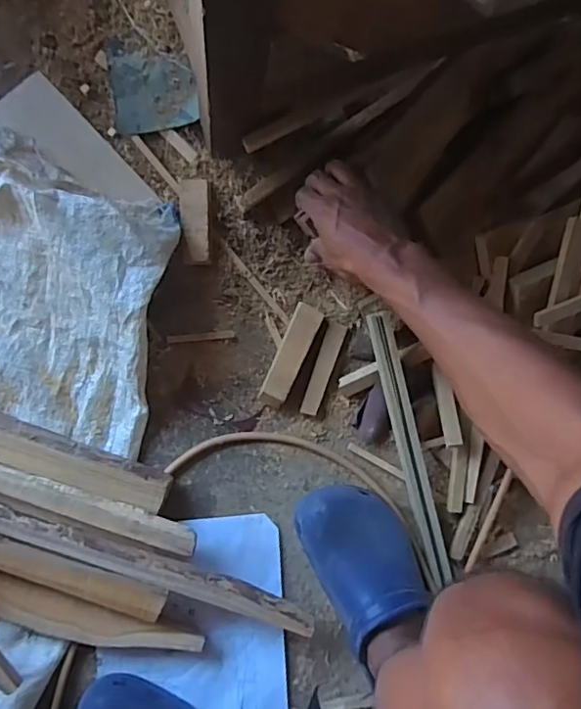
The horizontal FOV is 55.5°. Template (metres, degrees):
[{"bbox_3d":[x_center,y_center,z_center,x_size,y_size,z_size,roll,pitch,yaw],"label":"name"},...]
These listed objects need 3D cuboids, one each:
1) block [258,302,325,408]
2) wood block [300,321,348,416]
[{"bbox_3d":[0.001,0.002,0.632,0.033,0.026,0.120,24,87,-5],"label":"block"},{"bbox_3d":[0.038,0.017,0.639,0.022,0.007,0.109,18,88,-5],"label":"wood block"}]

